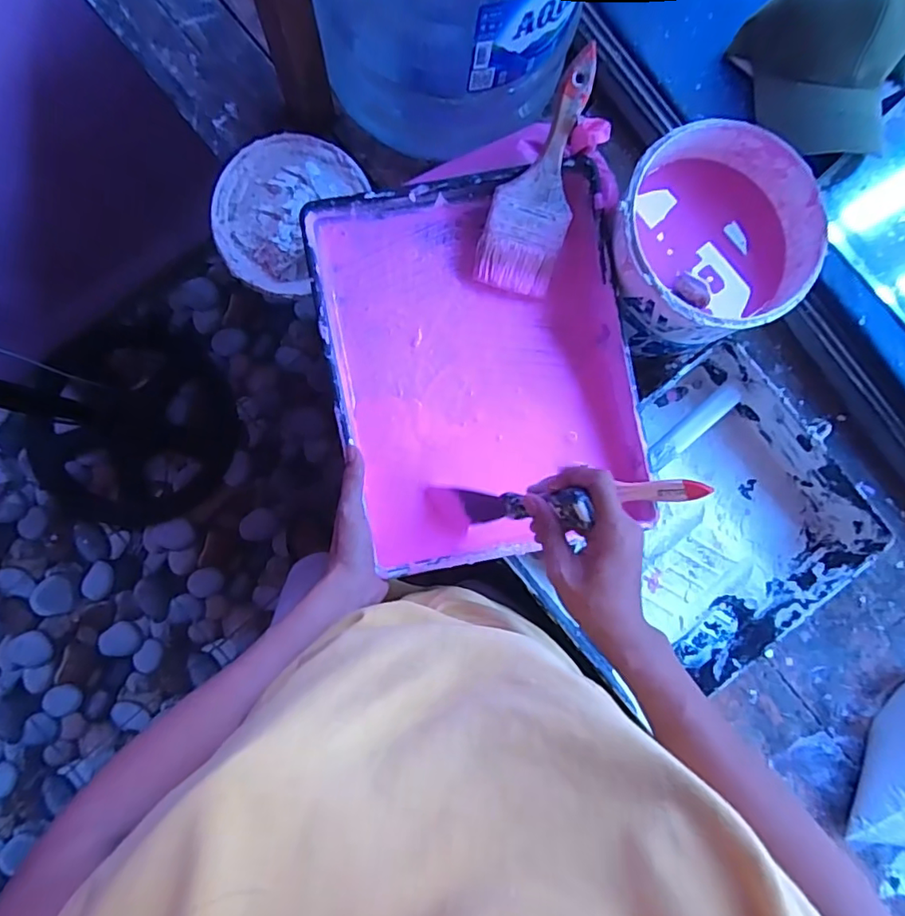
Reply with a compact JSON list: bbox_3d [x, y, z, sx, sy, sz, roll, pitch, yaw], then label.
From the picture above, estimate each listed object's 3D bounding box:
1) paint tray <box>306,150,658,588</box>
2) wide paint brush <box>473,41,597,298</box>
[{"bbox_3d":[0.028,-0.085,0.534,0.273,0.056,0.343,-11,88,-5],"label":"paint tray"},{"bbox_3d":[0.082,-0.250,0.504,0.074,0.011,0.198,18,112,-3],"label":"wide paint brush"}]

